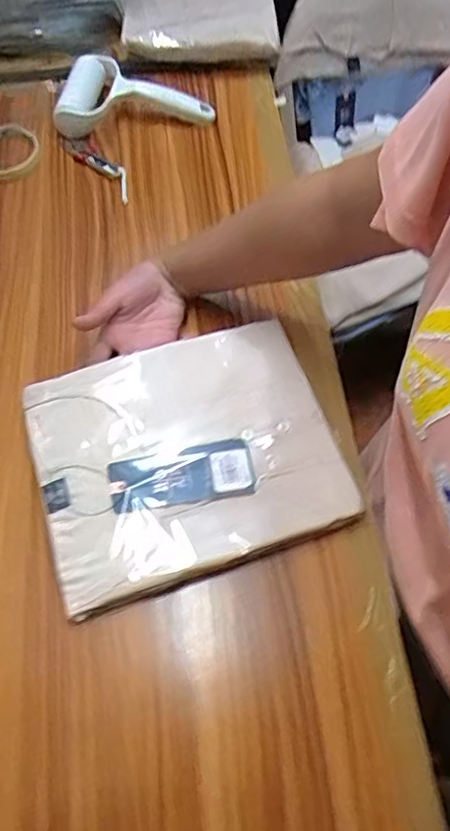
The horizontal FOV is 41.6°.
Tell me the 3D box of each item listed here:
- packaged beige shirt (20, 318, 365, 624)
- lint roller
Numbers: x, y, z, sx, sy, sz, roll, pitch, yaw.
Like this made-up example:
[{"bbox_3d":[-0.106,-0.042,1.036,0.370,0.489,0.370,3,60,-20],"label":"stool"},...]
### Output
[{"bbox_3d":[-0.034,0.031,0.520,0.250,0.031,0.208,-17,62,-8],"label":"packaged beige shirt"},{"bbox_3d":[-0.121,-0.414,0.762,0.196,0.054,0.118,-12,61,-5],"label":"lint roller"}]

